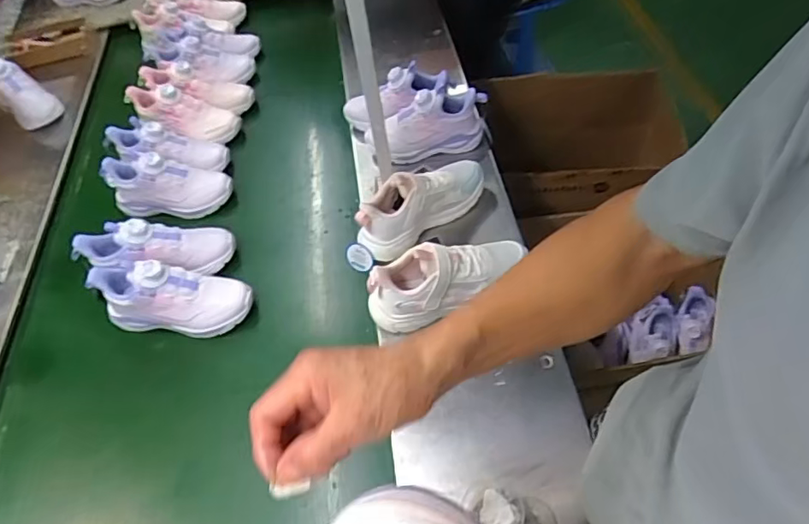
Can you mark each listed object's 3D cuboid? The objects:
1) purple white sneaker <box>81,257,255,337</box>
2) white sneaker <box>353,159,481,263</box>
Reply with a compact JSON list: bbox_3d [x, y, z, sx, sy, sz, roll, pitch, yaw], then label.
[{"bbox_3d":[-0.347,0.046,0.801,0.236,0.103,0.076,-2,54,2],"label":"purple white sneaker"},{"bbox_3d":[0.029,-0.103,0.836,0.232,0.094,0.084,-36,60,-20],"label":"white sneaker"}]

